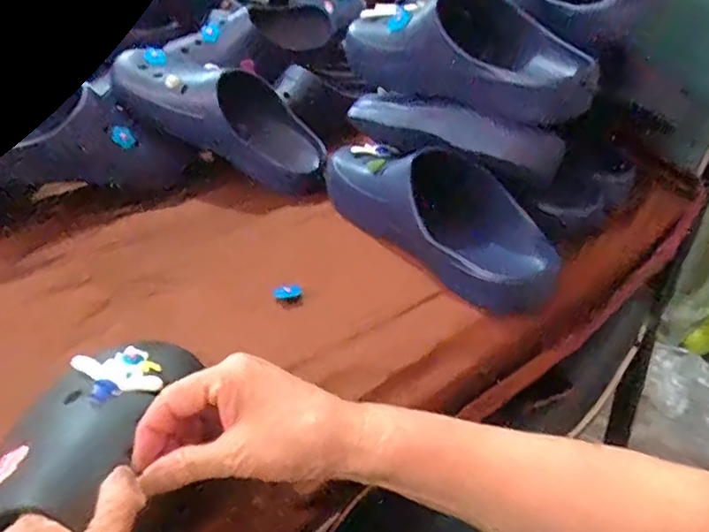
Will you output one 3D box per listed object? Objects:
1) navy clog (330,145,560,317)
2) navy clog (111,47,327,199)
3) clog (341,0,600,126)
[{"bbox_3d":[0.075,-0.067,0.590,0.107,0.092,0.282,-27,43,-30],"label":"navy clog"},{"bbox_3d":[-0.156,-0.190,0.709,0.281,0.088,0.097,30,40,-2],"label":"navy clog"},{"bbox_3d":[0.110,-0.220,0.585,0.119,0.077,0.254,-26,42,-29],"label":"clog"}]

